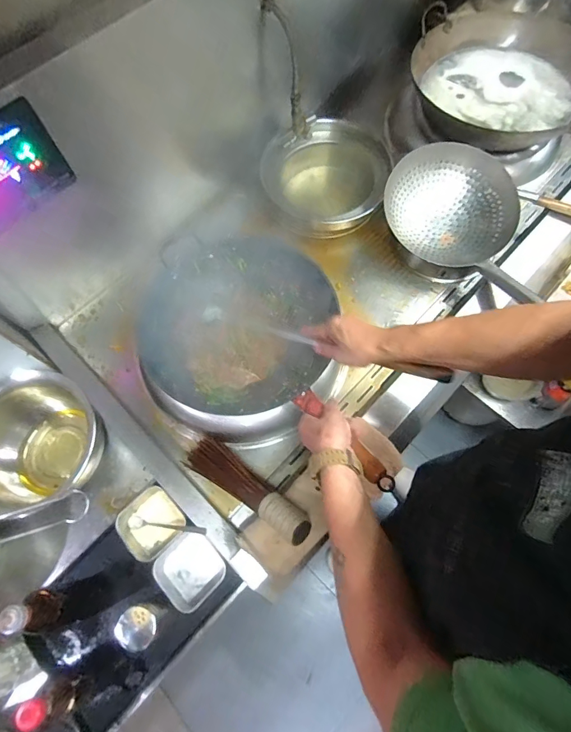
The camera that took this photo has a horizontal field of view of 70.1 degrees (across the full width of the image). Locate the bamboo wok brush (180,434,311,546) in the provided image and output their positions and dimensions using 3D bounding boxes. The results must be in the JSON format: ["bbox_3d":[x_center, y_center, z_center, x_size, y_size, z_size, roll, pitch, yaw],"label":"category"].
[{"bbox_3d":[-0.074,0.216,0.735,0.295,0.050,0.073,25,69,37],"label":"bamboo wok brush"}]

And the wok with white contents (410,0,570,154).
[{"bbox_3d":[0.567,-0.692,0.996,0.448,0.127,0.421,-1,68,2],"label":"wok with white contents"}]

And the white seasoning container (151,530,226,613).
[{"bbox_3d":[-0.178,0.378,0.759,0.114,0.060,0.101,39,75,16],"label":"white seasoning container"}]

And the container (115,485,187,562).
[{"bbox_3d":[-0.253,0.299,0.784,0.111,0.062,0.114,-41,72,-13],"label":"container"}]

